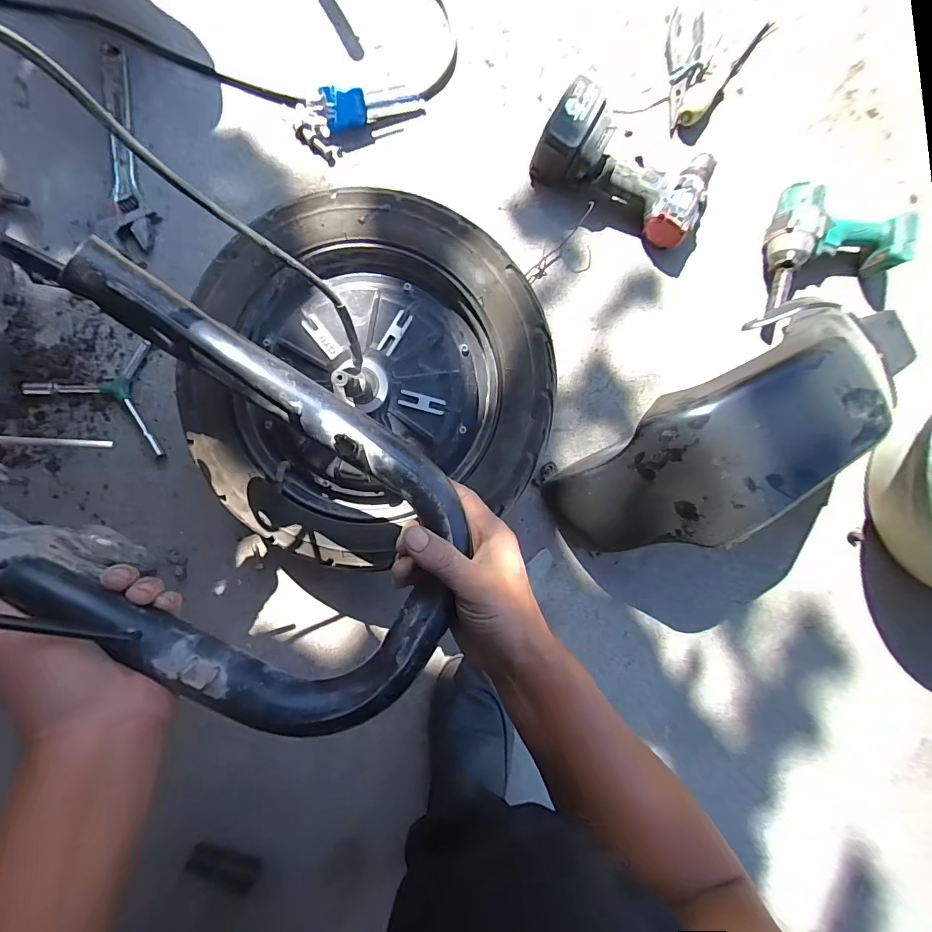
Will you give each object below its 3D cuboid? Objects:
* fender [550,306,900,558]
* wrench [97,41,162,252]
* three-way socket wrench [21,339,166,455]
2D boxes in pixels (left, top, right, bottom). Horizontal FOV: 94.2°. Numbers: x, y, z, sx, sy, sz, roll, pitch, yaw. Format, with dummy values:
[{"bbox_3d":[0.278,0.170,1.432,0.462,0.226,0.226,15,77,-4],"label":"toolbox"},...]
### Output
[{"bbox_3d":[0.251,-0.006,0.459,0.356,0.128,0.149,-35,90,19],"label":"fender"},{"bbox_3d":[-0.428,-0.408,0.548,0.059,0.017,0.273,-3,86,-7],"label":"wrench"},{"bbox_3d":[-0.442,-0.067,0.516,0.131,0.011,0.140,-12,87,-8],"label":"three-way socket wrench"}]

